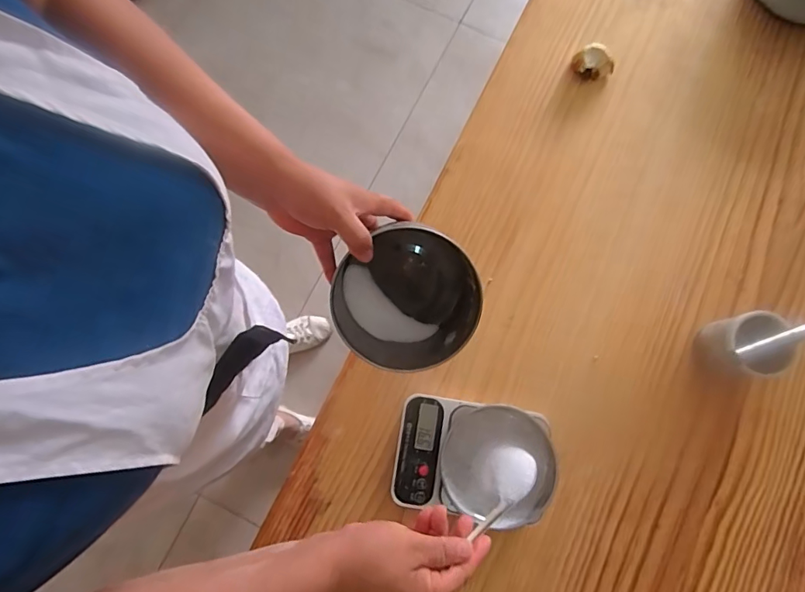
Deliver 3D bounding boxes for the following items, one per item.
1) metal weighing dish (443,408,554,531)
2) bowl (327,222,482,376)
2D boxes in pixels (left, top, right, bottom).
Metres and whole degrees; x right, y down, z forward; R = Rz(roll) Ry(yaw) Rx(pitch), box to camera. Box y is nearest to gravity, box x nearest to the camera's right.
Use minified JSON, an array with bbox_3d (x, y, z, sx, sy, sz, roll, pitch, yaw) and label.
[{"bbox_3d":[0.109,0.196,0.550,0.123,0.021,0.126,0,77,0],"label":"metal weighing dish"},{"bbox_3d":[0.003,0.007,0.482,0.134,0.069,0.132,0,77,0],"label":"bowl"}]

